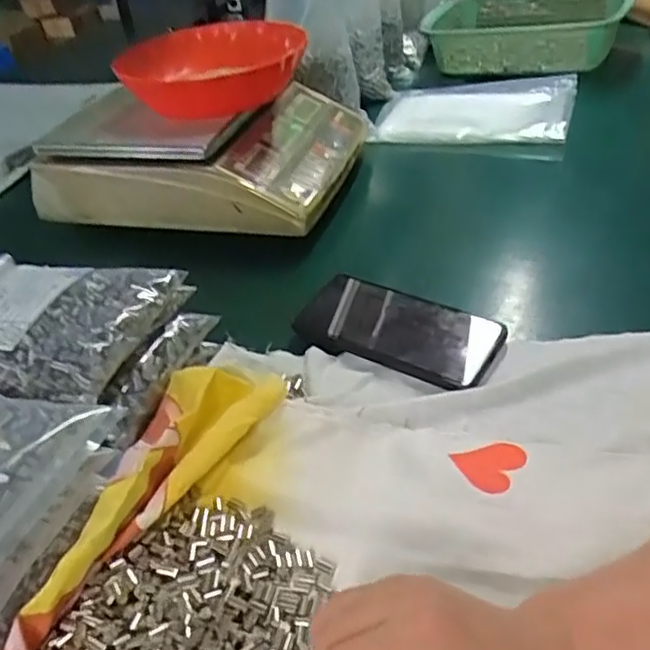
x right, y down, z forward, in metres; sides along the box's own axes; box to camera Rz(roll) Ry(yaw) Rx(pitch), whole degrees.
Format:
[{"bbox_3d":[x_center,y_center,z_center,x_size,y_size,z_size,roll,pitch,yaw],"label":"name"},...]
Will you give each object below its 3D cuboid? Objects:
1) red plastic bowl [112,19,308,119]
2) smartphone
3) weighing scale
[{"bbox_3d":[-0.118,-0.299,0.755,0.180,0.071,0.180,-4,38,3],"label":"red plastic bowl"},{"bbox_3d":[0.055,0.002,0.521,0.161,0.015,0.081,20,44,29],"label":"smartphone"},{"bbox_3d":[-0.138,-0.218,0.769,0.333,0.100,0.274,6,39,14],"label":"weighing scale"}]

